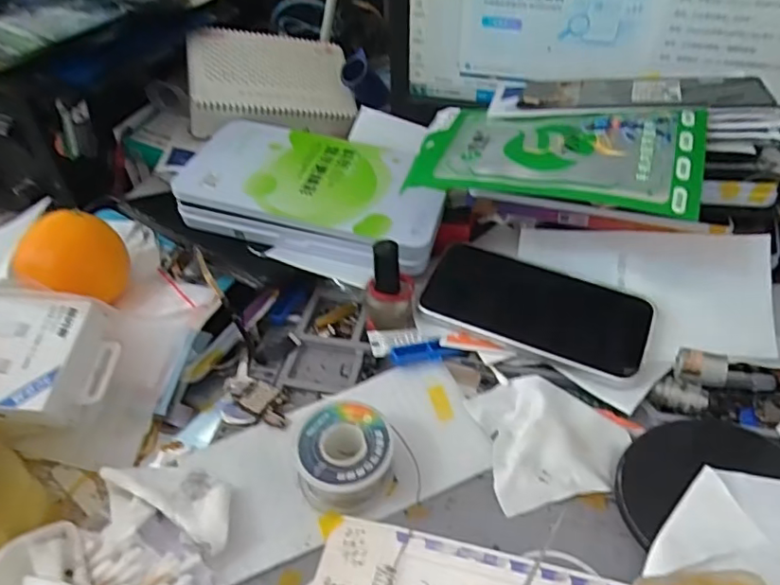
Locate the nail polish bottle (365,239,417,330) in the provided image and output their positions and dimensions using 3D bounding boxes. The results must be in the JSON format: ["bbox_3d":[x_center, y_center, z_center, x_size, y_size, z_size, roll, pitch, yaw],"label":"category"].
[{"bbox_3d":[0.000,-0.005,0.374,0.032,0.056,0.027,0,44,1],"label":"nail polish bottle"}]

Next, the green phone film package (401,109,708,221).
[{"bbox_3d":[0.102,-0.089,0.361,0.173,0.012,0.086,7,51,22],"label":"green phone film package"}]

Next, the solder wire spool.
[{"bbox_3d":[-0.024,0.091,0.313,0.050,0.027,0.053,-1,44,1],"label":"solder wire spool"}]

